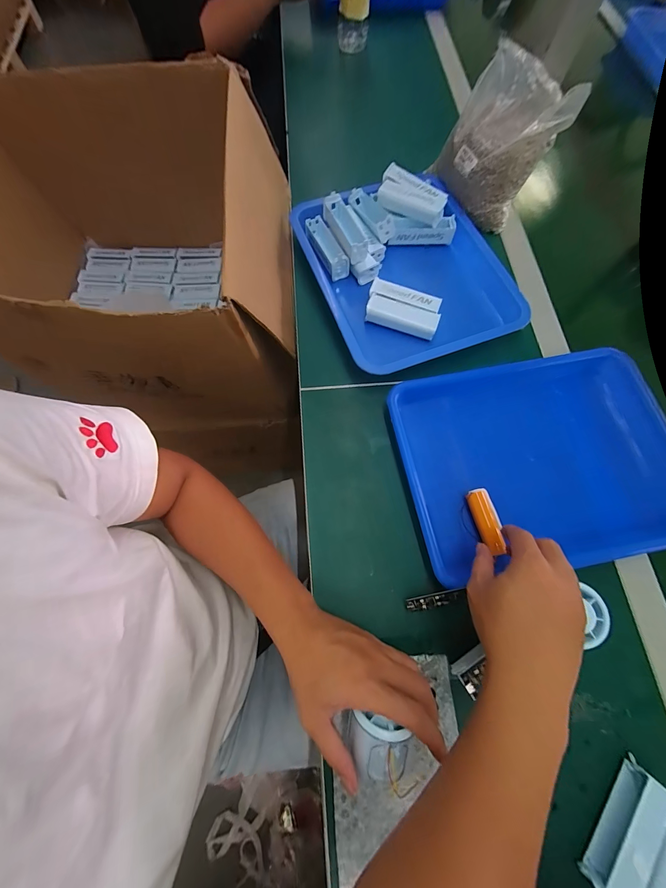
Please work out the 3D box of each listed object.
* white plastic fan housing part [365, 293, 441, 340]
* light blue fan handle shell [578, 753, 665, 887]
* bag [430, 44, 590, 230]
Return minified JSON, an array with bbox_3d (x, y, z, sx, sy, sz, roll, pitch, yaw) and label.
[{"bbox_3d":[0.098,-0.181,0.448,0.100,0.024,0.033,22,72,5],"label":"white plastic fan housing part"},{"bbox_3d":[0.261,0.343,0.273,0.037,0.022,0.100,42,75,11],"label":"light blue fan handle shell"},{"bbox_3d":[0.241,-0.440,0.473,0.154,0.147,0.115,35,74,9],"label":"bag"}]

